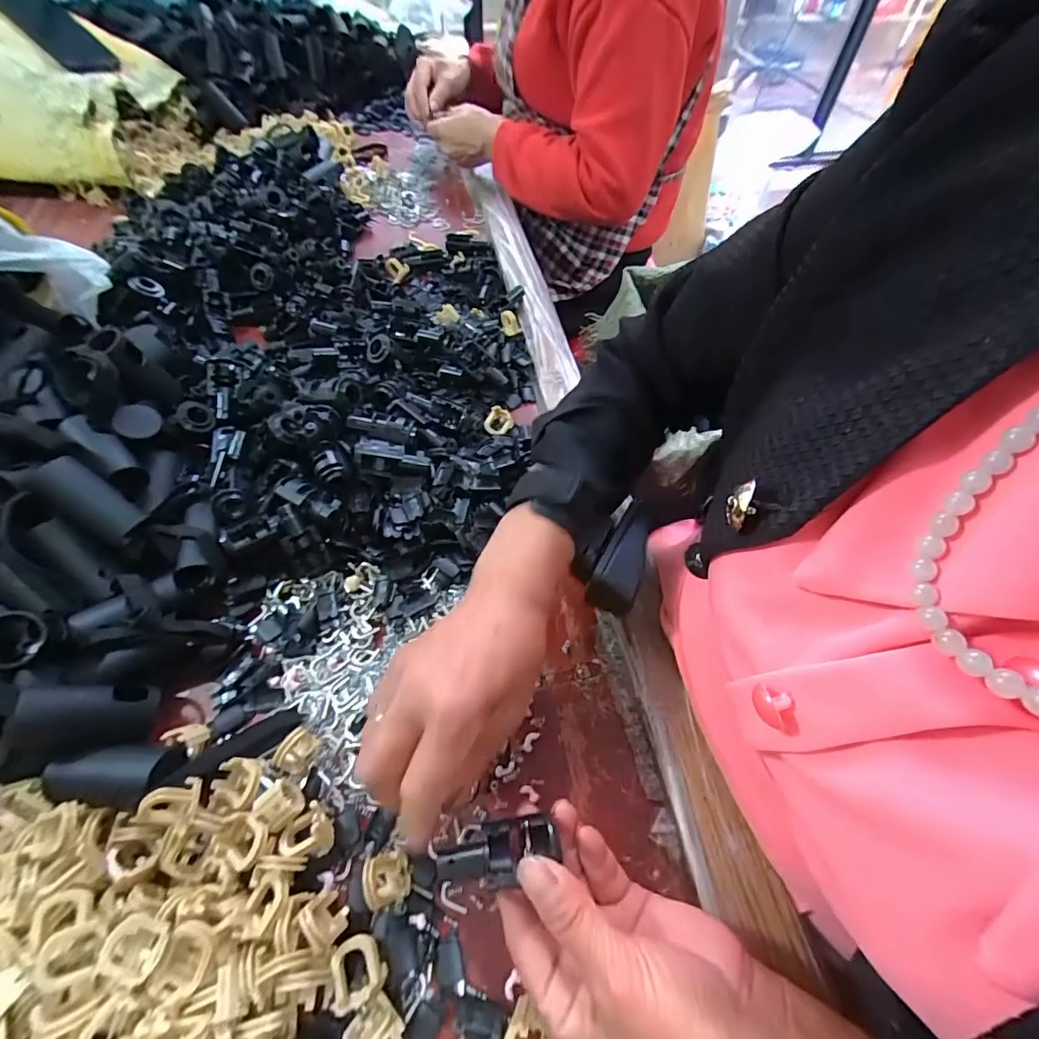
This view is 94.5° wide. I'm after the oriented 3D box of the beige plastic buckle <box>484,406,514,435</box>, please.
[{"bbox_3d":[-0.019,-0.089,0.442,0.025,0.014,0.025,37,93,11],"label":"beige plastic buckle"}]

